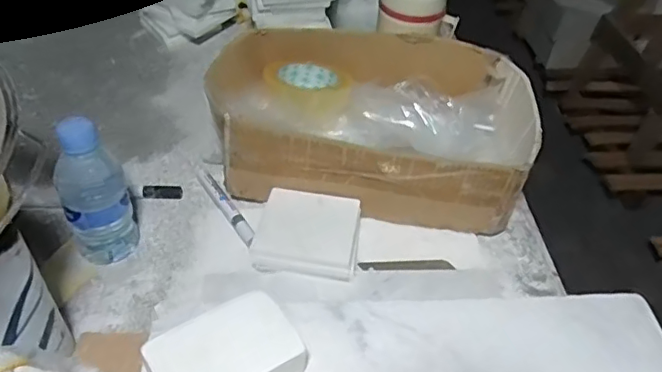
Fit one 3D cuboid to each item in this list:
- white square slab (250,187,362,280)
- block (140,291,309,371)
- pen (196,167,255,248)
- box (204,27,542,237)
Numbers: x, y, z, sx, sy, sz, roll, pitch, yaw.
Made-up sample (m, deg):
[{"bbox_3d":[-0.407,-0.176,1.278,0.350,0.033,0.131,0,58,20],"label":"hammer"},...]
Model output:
[{"bbox_3d":[-0.023,0.048,0.594,0.104,0.025,0.096,9,43,4],"label":"white square slab"},{"bbox_3d":[-0.081,0.135,0.455,0.111,0.034,0.074,-25,51,-29],"label":"block"},{"bbox_3d":[-0.120,0.017,0.650,0.019,0.017,0.150,-20,49,-25],"label":"pen"},{"bbox_3d":[0.046,-0.085,0.702,0.361,0.102,0.248,7,43,1],"label":"box"}]

